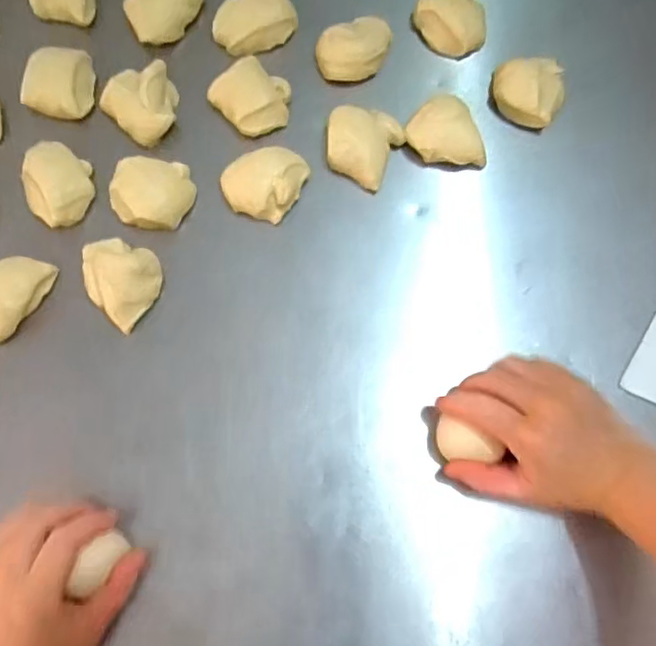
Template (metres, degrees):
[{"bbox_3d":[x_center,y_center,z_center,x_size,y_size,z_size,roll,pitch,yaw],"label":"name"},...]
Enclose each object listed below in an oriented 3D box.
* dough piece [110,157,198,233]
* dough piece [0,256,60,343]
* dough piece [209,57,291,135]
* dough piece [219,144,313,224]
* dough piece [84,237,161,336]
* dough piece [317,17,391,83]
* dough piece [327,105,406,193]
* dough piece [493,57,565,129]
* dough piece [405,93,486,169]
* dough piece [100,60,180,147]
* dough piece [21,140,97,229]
[{"bbox_3d":[-0.145,-0.106,0.520,0.061,0.029,0.053,10,75,2],"label":"dough piece"},{"bbox_3d":[-0.256,-0.022,0.497,0.051,0.029,0.072,24,76,5],"label":"dough piece"},{"bbox_3d":[-0.064,-0.194,0.545,0.056,0.028,0.061,0,75,-1],"label":"dough piece"},{"bbox_3d":[-0.054,-0.118,0.524,0.062,0.026,0.059,23,76,5],"label":"dough piece"},{"bbox_3d":[-0.166,-0.039,0.501,0.071,0.033,0.057,44,79,9],"label":"dough piece"},{"bbox_3d":[0.023,-0.241,0.561,0.064,0.029,0.050,-5,75,-2],"label":"dough piece"},{"bbox_3d":[0.028,-0.154,0.536,0.061,0.029,0.063,0,75,-1],"label":"dough piece"},{"bbox_3d":[0.175,-0.202,0.555,0.057,0.034,0.057,7,75,1],"label":"dough piece"},{"bbox_3d":[0.102,-0.158,0.538,0.061,0.033,0.073,-43,80,-11],"label":"dough piece"},{"bbox_3d":[-0.157,-0.191,0.540,0.060,0.033,0.059,0,75,-1],"label":"dough piece"},{"bbox_3d":[-0.224,-0.114,0.521,0.059,0.031,0.059,0,75,-1],"label":"dough piece"}]

